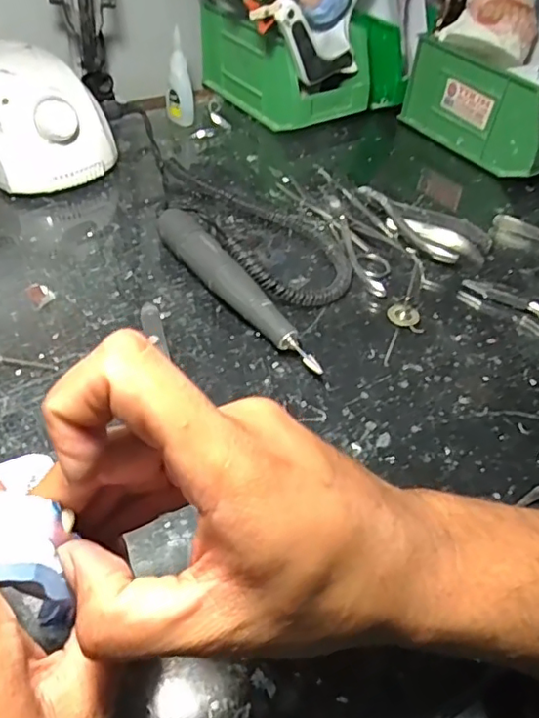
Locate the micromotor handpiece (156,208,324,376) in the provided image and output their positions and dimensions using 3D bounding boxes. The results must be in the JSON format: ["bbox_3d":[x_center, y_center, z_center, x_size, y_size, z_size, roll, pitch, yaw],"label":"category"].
[{"bbox_3d":[-0.023,-0.047,0.383,0.025,0.031,0.165,-28,55,-28],"label":"micromotor handpiece"}]

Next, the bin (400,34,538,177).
[{"bbox_3d":[0.231,-0.256,0.569,0.096,0.086,0.164,-25,54,-27],"label":"bin"}]

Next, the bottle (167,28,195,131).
[{"bbox_3d":[-0.086,-0.268,0.551,0.026,0.083,0.017,-3,47,-9],"label":"bottle"}]

